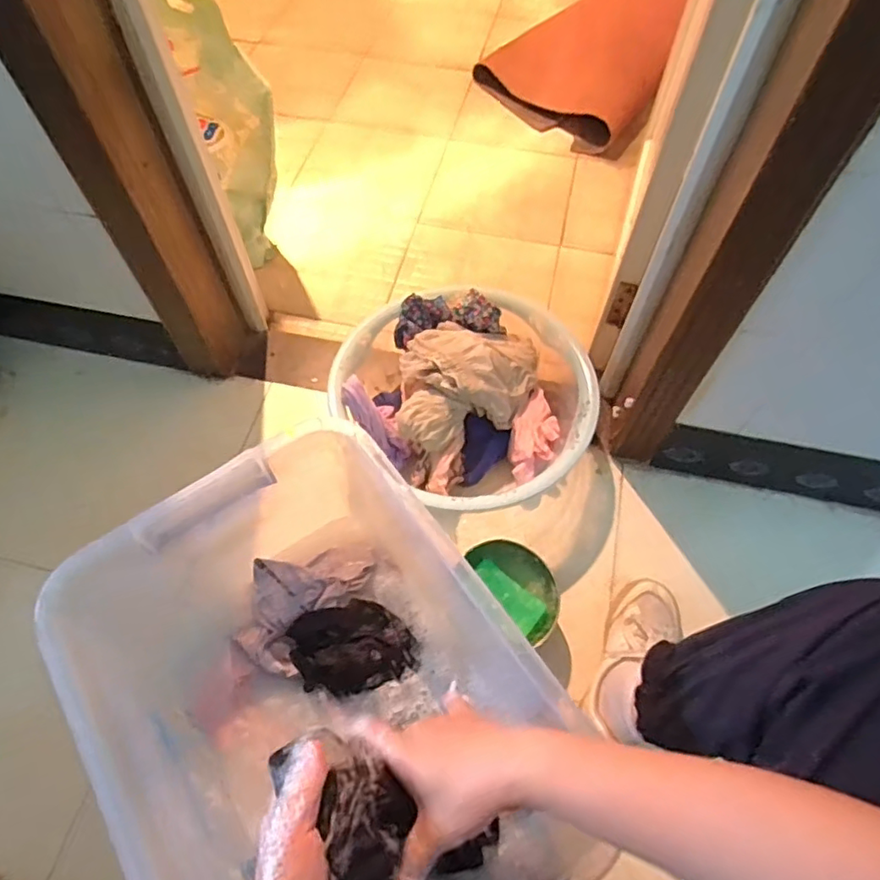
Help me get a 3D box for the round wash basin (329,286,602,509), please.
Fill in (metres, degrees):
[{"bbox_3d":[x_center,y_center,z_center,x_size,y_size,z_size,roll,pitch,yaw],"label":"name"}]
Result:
[{"bbox_3d":[0.034,-0.071,0.919,0.332,0.157,0.398,-40,68,-20],"label":"round wash basin"}]

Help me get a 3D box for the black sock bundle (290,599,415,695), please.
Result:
[{"bbox_3d":[-0.102,0.239,0.694,0.136,0.028,0.101,-14,62,-8],"label":"black sock bundle"}]

